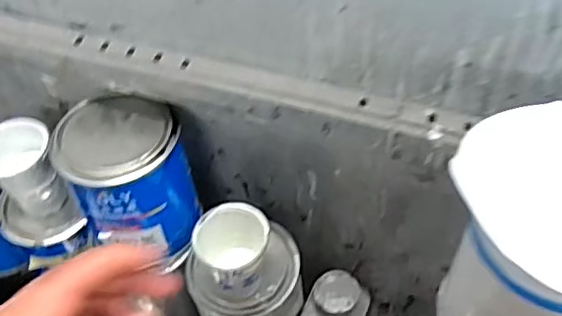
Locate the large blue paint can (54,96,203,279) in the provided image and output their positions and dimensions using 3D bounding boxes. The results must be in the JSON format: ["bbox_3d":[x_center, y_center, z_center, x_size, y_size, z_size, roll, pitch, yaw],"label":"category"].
[{"bbox_3d":[-0.130,0.029,0.528,0.103,0.125,0.112,-1,49,1],"label":"large blue paint can"}]

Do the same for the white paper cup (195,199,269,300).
[{"bbox_3d":[-0.041,0.085,0.521,0.060,0.071,0.058,-1,49,1],"label":"white paper cup"}]

